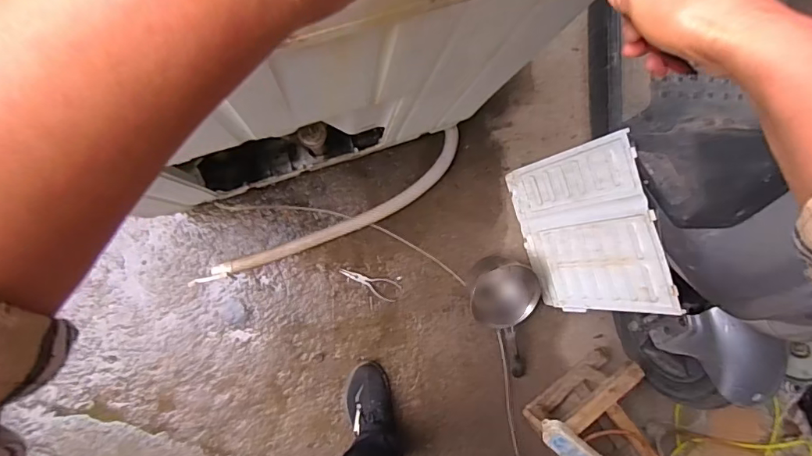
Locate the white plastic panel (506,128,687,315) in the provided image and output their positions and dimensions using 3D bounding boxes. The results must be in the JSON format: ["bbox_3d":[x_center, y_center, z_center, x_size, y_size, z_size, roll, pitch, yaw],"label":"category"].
[{"bbox_3d":[0.386,0.012,1.074,0.017,0.407,0.357,-17,89,-22],"label":"white plastic panel"}]

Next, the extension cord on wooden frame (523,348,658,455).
[{"bbox_3d":[0.477,0.509,1.172,0.279,0.226,0.305,-32,91,-8],"label":"extension cord on wooden frame"}]

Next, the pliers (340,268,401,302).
[{"bbox_3d":[-0.092,0.139,1.237,0.160,0.006,0.051,24,84,-6],"label":"pliers"}]

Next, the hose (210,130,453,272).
[{"bbox_3d":[-0.159,-0.023,1.222,0.719,0.056,0.114,-32,91,-8],"label":"hose"}]

